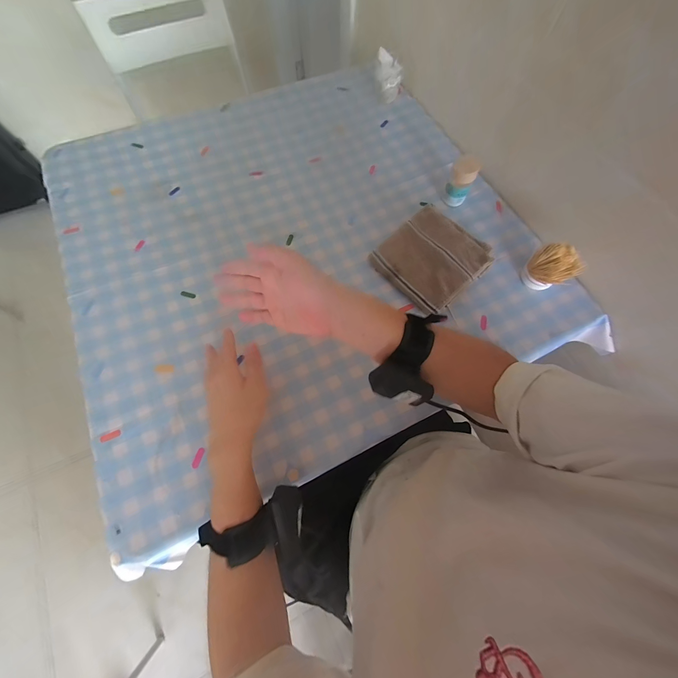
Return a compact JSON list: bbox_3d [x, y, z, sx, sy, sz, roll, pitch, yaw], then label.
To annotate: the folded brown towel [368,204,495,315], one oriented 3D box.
[{"bbox_3d":[0.169,-0.152,0.530,0.170,0.033,0.169,-39,75,-14],"label":"folded brown towel"}]

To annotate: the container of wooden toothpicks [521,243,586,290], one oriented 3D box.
[{"bbox_3d":[0.375,-0.125,0.504,0.066,0.067,0.062,0,69,-1],"label":"container of wooden toothpicks"}]

